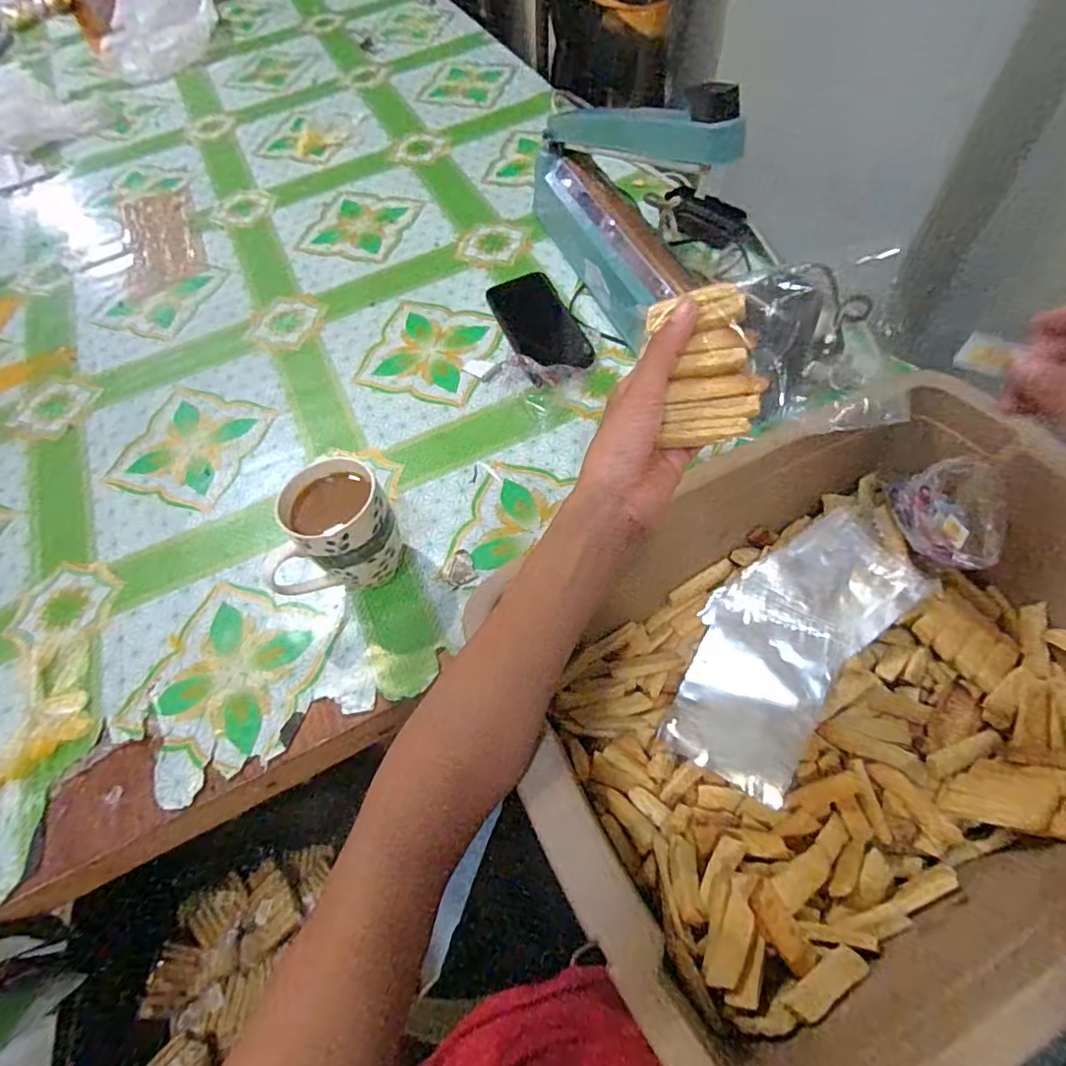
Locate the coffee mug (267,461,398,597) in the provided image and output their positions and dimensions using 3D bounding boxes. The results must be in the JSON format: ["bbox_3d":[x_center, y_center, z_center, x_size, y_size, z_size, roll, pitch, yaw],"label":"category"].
[{"bbox_3d":[-0.174,0.002,0.489,0.113,0.090,0.082,-30,62,-11],"label":"coffee mug"}]

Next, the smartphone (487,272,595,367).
[{"bbox_3d":[0.006,-0.248,0.683,0.079,0.014,0.169,-21,61,-6],"label":"smartphone"}]

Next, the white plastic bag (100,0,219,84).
[{"bbox_3d":[-0.745,-0.998,1.137,0.204,0.079,0.226,-6,60,2],"label":"white plastic bag"}]

